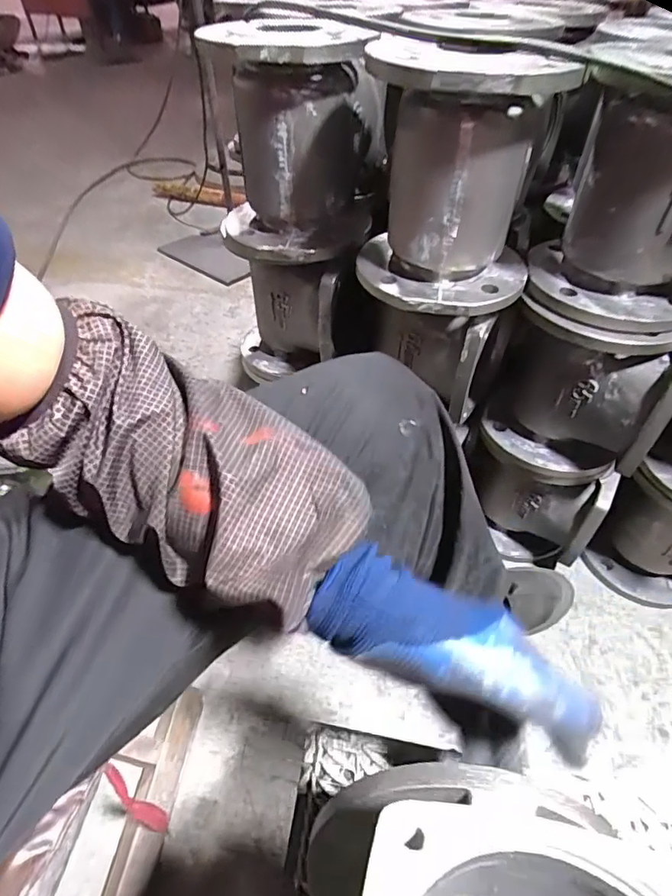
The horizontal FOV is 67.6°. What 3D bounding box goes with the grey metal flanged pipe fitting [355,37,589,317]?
[{"bbox_3d":[0.107,-0.242,0.465,0.172,0.192,0.151,9,47,8],"label":"grey metal flanged pipe fitting"}]

